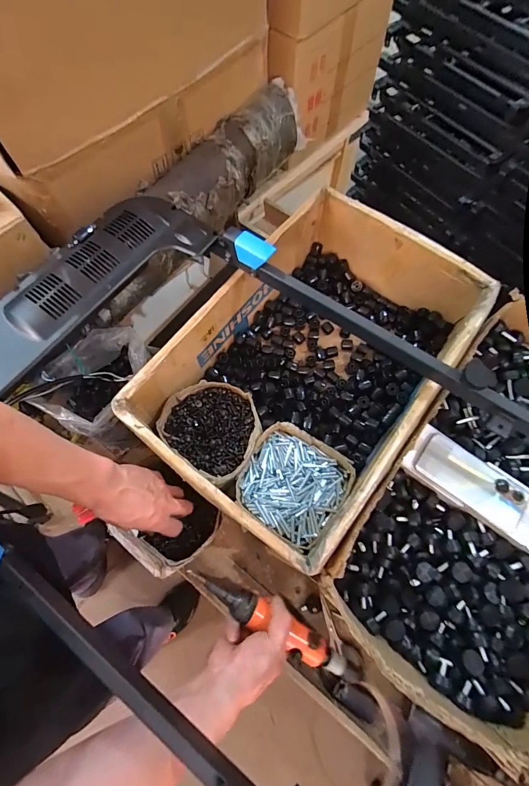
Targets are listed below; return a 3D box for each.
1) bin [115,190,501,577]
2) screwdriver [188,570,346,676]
[{"bbox_3d":[0.087,-0.040,0.584,0.352,0.172,0.516,36,74,12],"label":"bin"},{"bbox_3d":[0.004,0.316,0.482,0.243,0.035,0.040,33,73,-1],"label":"screwdriver"}]

